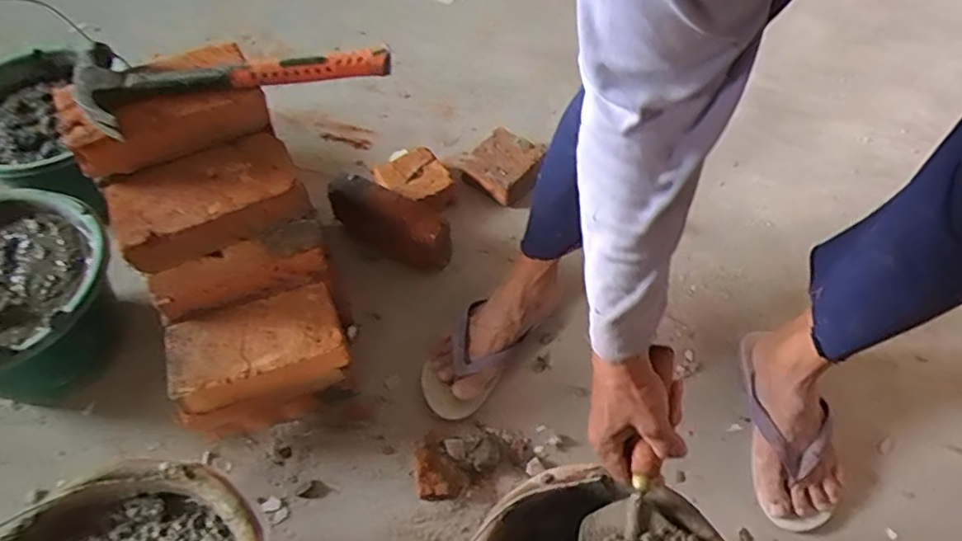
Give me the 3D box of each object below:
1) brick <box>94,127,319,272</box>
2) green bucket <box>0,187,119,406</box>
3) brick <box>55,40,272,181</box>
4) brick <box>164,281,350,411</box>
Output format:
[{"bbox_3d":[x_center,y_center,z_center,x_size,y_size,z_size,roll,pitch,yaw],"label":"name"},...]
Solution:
[{"bbox_3d":[-0.286,-0.075,0.638,0.181,0.058,0.096,-27,59,-17],"label":"brick"},{"bbox_3d":[-0.558,0.061,0.756,0.227,0.196,0.232,1,55,-1],"label":"green bucket"},{"bbox_3d":[-0.326,-0.169,0.624,0.183,0.072,0.078,-29,60,-18],"label":"brick"},{"bbox_3d":[-0.258,0.094,0.716,0.187,0.080,0.098,-17,57,-11],"label":"brick"}]

